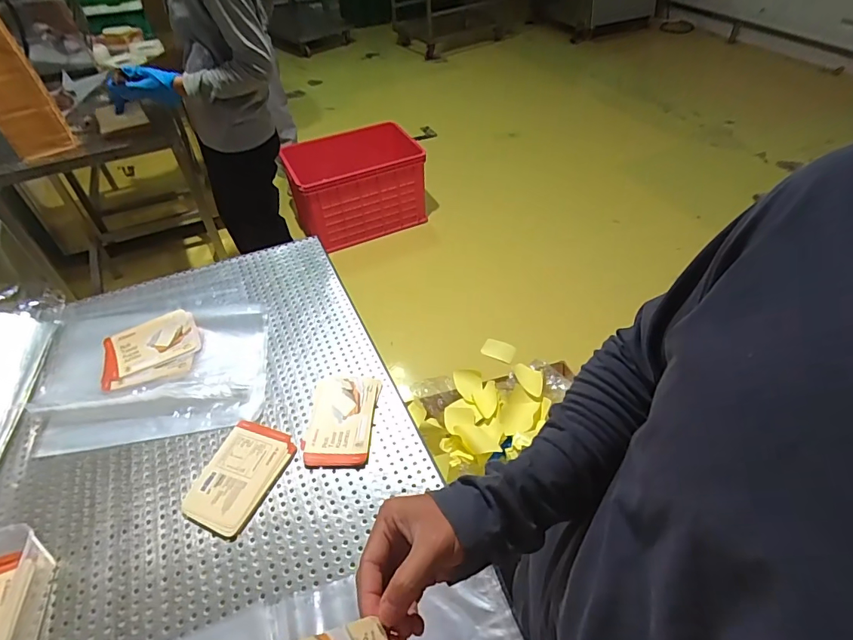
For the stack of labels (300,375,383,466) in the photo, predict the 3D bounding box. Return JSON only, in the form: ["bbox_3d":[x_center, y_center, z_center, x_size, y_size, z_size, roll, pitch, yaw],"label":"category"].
[{"bbox_3d":[-0.119,0.139,0.651,0.094,0.017,0.146,2,47,1],"label":"stack of labels"}]

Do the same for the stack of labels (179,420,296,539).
[{"bbox_3d":[-0.244,0.201,0.597,0.094,0.009,0.138,19,50,16],"label":"stack of labels"}]

